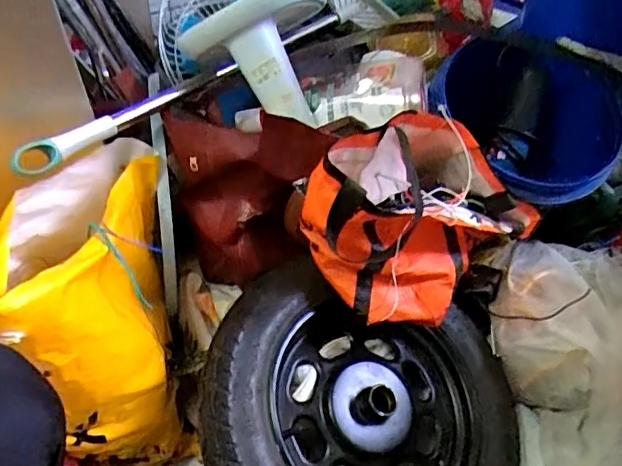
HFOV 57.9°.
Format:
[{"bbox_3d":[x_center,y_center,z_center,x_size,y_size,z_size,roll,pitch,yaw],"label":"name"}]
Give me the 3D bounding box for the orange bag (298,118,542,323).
[{"bbox_3d":[0.139,-0.033,0.661,0.281,0.201,0.147,-30,52,-24],"label":"orange bag"}]

